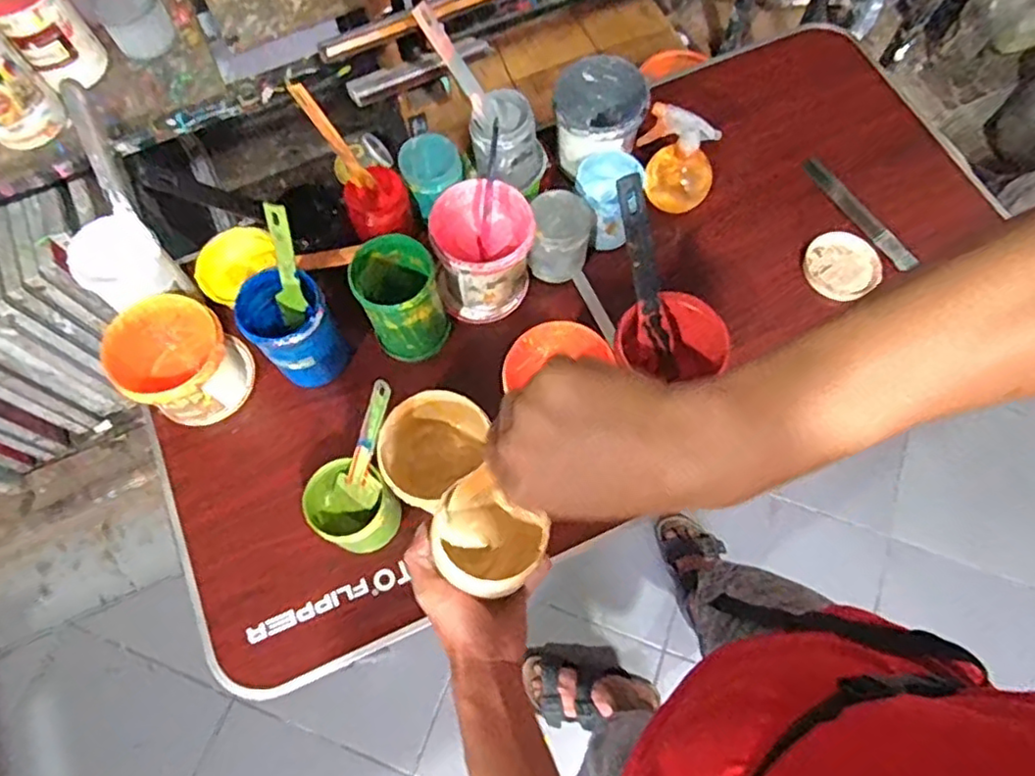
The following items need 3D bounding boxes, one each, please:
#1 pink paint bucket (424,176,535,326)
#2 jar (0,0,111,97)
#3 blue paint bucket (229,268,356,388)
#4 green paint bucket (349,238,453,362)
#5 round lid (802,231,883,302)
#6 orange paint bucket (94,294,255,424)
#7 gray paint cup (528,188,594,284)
[{"bbox_3d":[-0.044,-0.180,0.854,0.124,0.143,0.126,0,70,0],"label":"pink paint bucket"},{"bbox_3d":[-0.643,-0.492,0.874,0.102,0.132,0.106,-38,74,-12],"label":"jar"},{"bbox_3d":[-0.274,-0.074,0.807,0.094,0.139,0.107,-36,74,-12],"label":"blue paint bucket"},{"bbox_3d":[-0.145,-0.110,0.819,0.098,0.131,0.109,-25,72,-8],"label":"green paint bucket"},{"bbox_3d":[0.452,-0.170,0.910,0.100,0.021,0.100,0,70,0],"label":"round lid"},{"bbox_3d":[-0.405,-0.028,0.798,0.121,0.131,0.122,0,70,0],"label":"orange paint bucket"},{"bbox_3d":[0.057,-0.199,0.864,0.076,0.096,0.079,0,70,0],"label":"gray paint cup"}]

